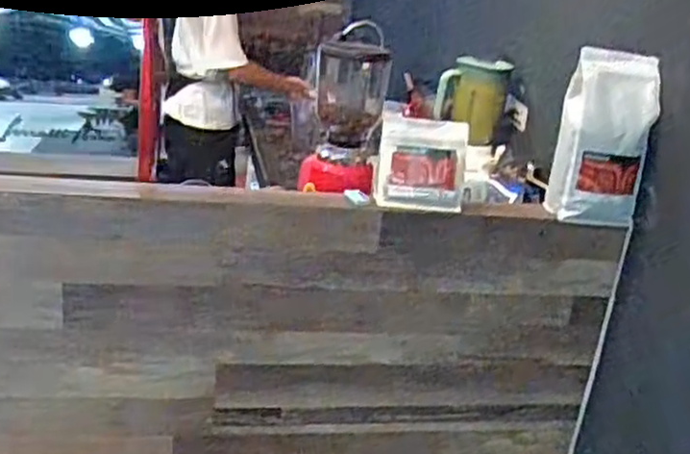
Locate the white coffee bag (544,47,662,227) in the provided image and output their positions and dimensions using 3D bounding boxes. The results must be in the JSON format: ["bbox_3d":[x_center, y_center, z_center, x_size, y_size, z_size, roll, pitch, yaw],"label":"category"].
[{"bbox_3d":[0.466,-0.156,1.356,0.153,0.290,0.080,9,21,3],"label":"white coffee bag"}]

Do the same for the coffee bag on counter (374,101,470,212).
[{"bbox_3d":[0.137,-0.111,1.347,0.159,0.149,0.075,9,21,4],"label":"coffee bag on counter"}]

